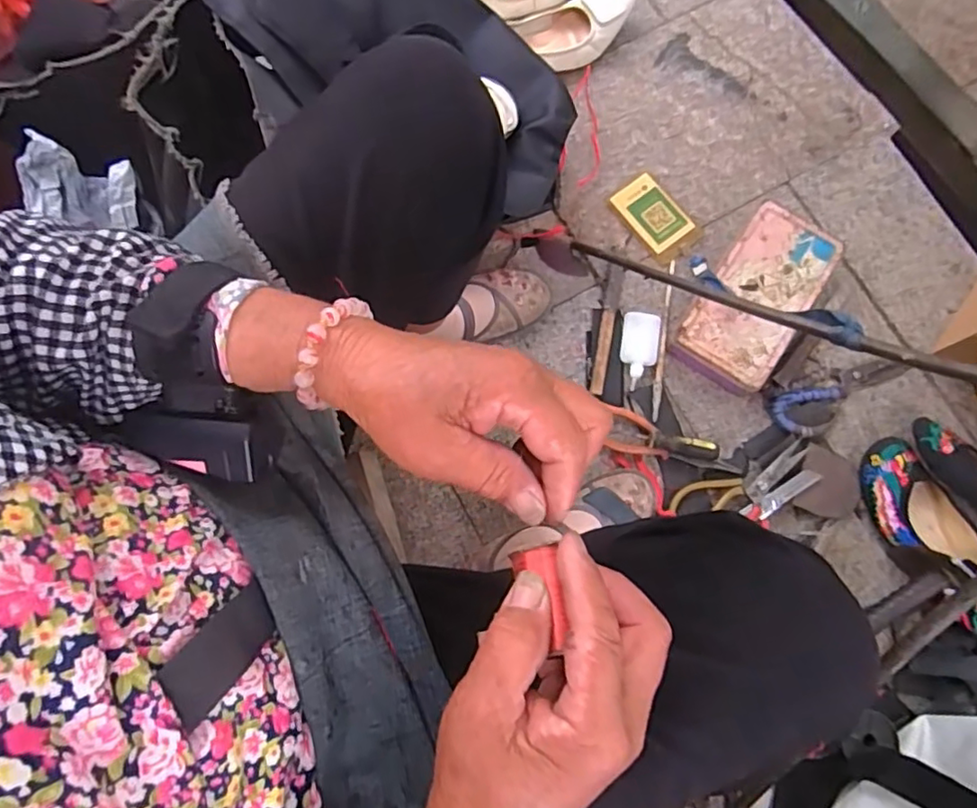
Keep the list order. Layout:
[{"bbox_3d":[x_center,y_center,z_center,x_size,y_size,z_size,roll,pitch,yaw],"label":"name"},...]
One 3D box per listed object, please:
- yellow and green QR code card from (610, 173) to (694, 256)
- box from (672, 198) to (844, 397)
[{"bbox_3d":[0.216,-0.252,0.788,0.062,0.004,0.101,-38,81,-7],"label":"yellow and green QR code card"},{"bbox_3d":[0.322,-0.132,0.730,0.125,0.044,0.218,33,81,6],"label":"box"}]

